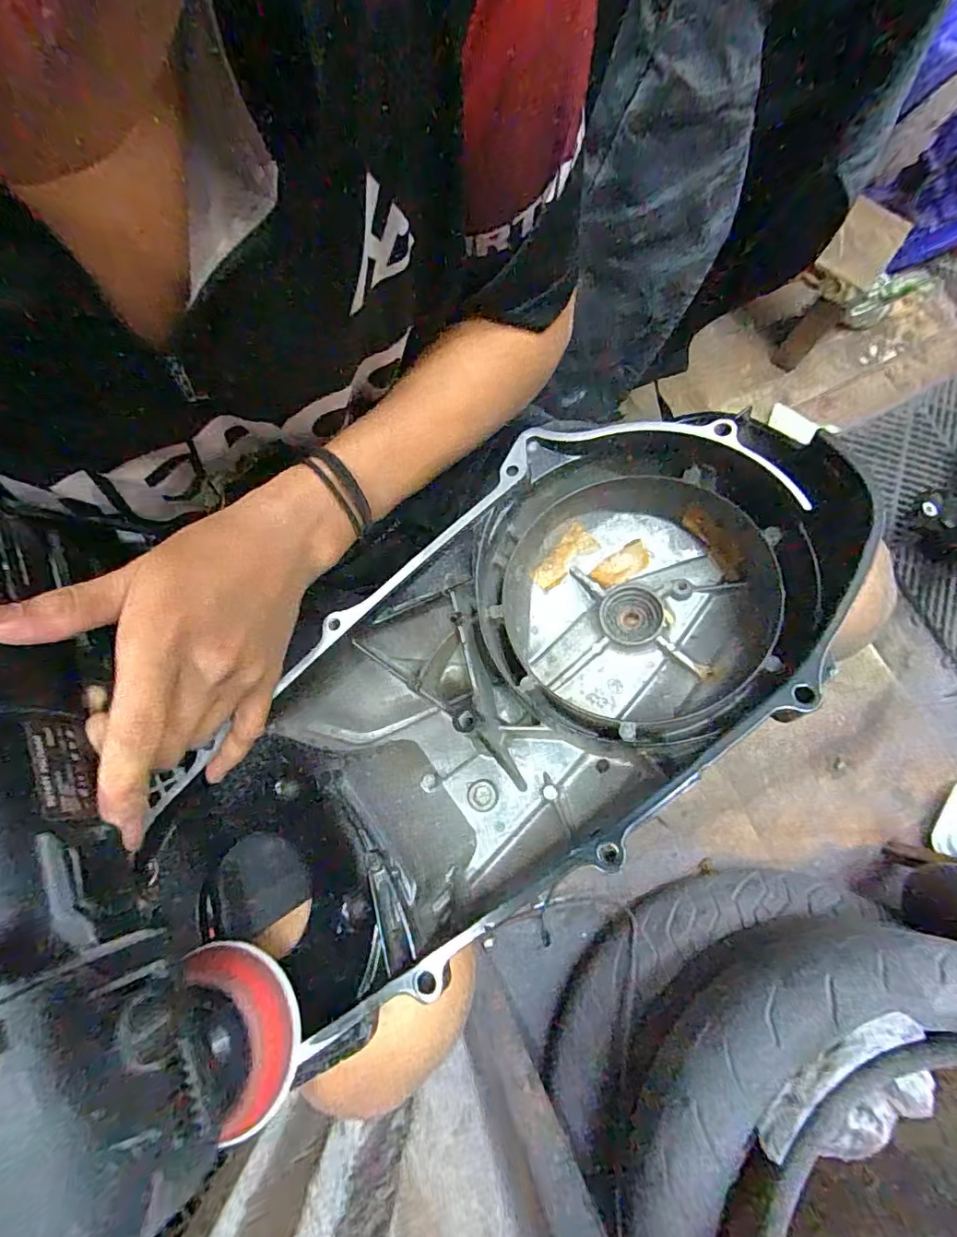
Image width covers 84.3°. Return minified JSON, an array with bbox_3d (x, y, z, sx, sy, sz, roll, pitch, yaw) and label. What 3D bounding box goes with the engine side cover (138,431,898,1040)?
[{"bbox_3d":[0.010,0.045,0.281,0.186,0.104,0.371,44,80,9],"label":"engine side cover"}]

